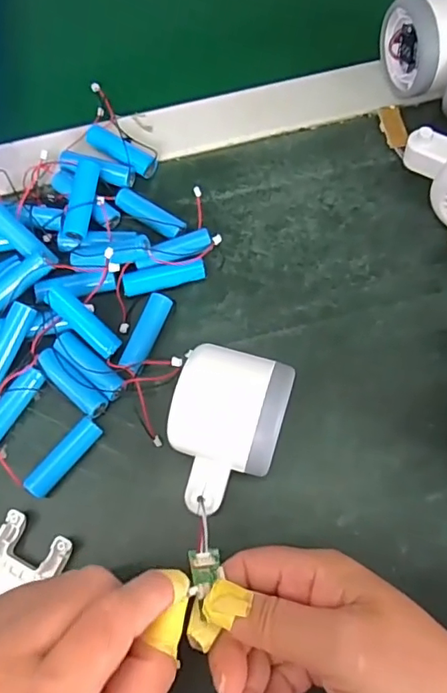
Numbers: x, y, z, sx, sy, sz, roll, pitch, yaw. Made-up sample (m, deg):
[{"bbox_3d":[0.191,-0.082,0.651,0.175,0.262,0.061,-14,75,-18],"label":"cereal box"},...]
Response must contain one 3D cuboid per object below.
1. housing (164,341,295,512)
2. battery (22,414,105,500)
[{"bbox_3d":[0.000,0.045,0.277,0.054,0.059,0.078,15,73,7],"label":"housing"},{"bbox_3d":[-0.088,0.063,0.298,0.014,0.017,0.049,38,77,13],"label":"battery"}]

